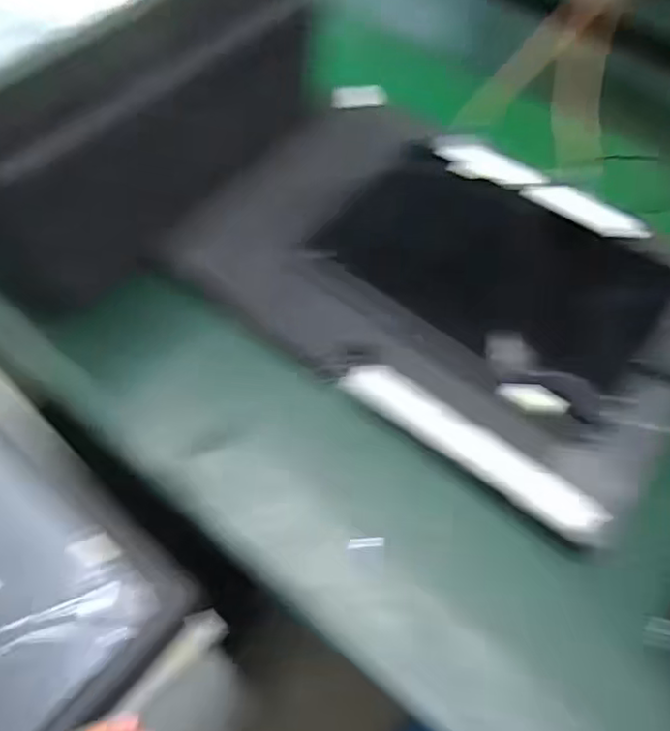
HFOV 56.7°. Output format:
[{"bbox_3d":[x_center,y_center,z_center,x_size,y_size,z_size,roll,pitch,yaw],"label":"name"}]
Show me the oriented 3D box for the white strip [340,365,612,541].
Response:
[{"bbox_3d":[0.087,0.049,0.404,0.184,0.011,0.028,34,63,19],"label":"white strip"}]

